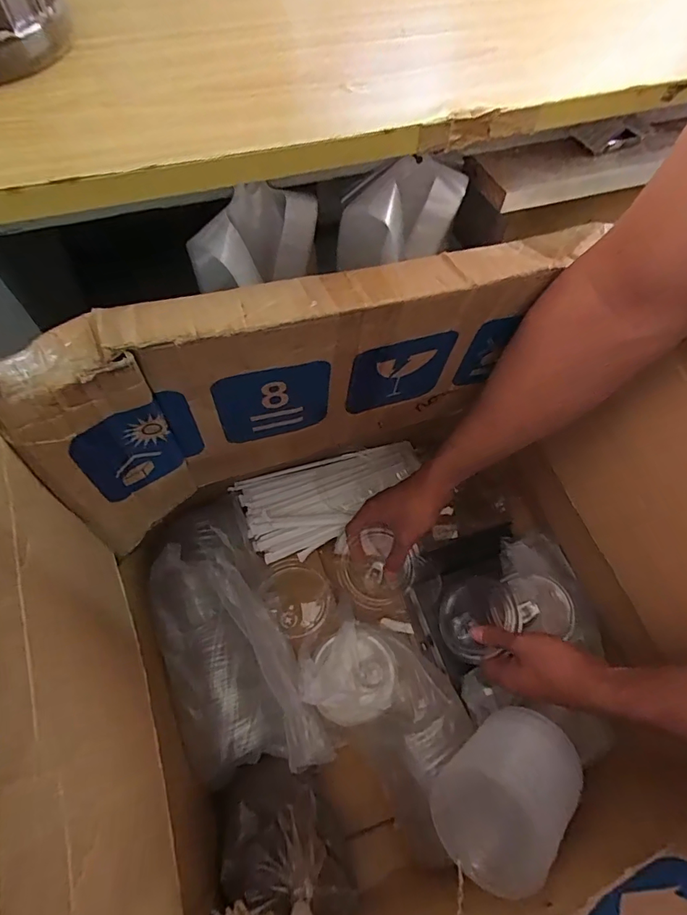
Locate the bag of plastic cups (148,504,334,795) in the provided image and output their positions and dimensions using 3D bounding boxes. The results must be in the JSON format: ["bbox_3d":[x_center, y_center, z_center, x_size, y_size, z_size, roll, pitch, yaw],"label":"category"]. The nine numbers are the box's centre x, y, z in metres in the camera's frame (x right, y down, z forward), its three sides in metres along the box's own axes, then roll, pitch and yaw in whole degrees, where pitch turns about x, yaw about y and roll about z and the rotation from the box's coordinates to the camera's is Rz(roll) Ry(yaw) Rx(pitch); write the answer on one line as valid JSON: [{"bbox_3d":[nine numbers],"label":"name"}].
[{"bbox_3d":[-0.131,0.192,0.491,0.124,0.083,0.288,-21,64,-13],"label":"bag of plastic cups"}]

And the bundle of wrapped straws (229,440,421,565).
[{"bbox_3d":[-0.009,0.047,0.606,0.243,0.043,0.103,-21,64,-13],"label":"bundle of wrapped straws"}]

